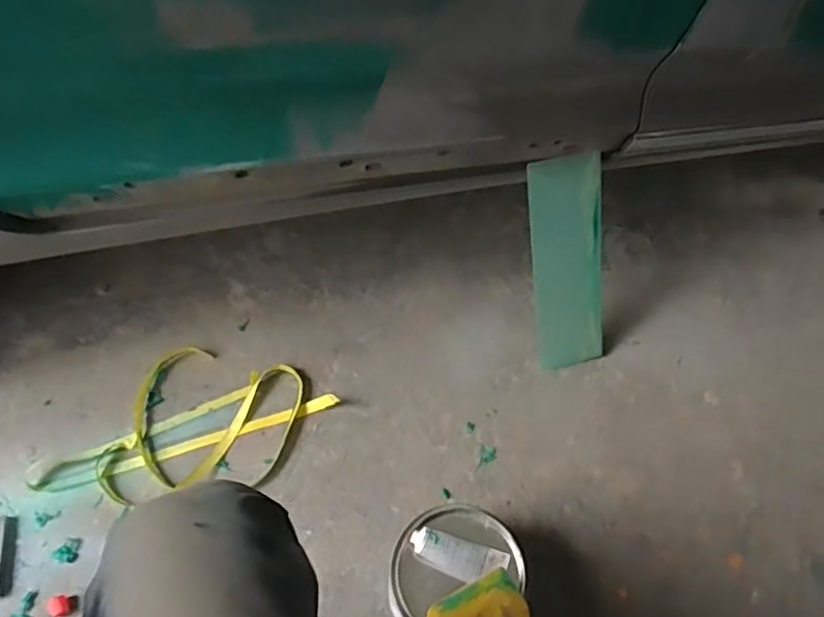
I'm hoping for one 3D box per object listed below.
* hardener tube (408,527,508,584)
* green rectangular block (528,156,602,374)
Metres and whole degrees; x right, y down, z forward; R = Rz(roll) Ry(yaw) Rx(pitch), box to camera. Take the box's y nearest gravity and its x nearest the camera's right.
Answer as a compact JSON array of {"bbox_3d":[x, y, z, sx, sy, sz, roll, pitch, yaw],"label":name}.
[{"bbox_3d":[0.052,0.275,0.701,0.108,0.015,0.040,15,57,6],"label":"hardener tube"},{"bbox_3d":[0.221,-0.055,0.888,0.098,0.308,0.023,-15,26,-13],"label":"green rectangular block"}]

